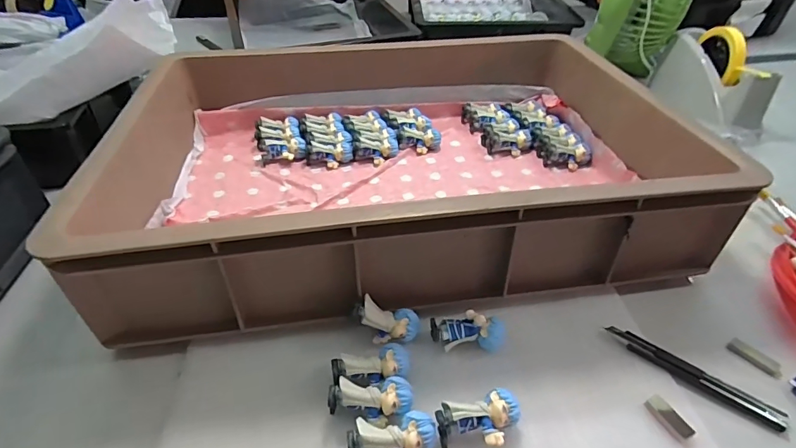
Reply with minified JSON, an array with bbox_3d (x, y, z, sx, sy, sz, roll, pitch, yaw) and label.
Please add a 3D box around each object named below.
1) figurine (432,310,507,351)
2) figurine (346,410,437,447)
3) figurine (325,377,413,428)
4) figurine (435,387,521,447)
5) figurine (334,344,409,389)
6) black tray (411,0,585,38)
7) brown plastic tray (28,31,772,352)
[{"bbox_3d":[0.060,0.092,0.372,0.063,0.028,0.023,5,42,5],"label":"figurine"},{"bbox_3d":[-0.004,0.154,0.308,0.061,0.032,0.028,-10,43,-11],"label":"figurine"},{"bbox_3d":[-0.020,0.136,0.328,0.062,0.030,0.029,-3,42,-4],"label":"figurine"},{"bbox_3d":[0.060,0.147,0.319,0.060,0.029,0.033,-11,43,-12],"label":"figurine"},{"bbox_3d":[-0.021,0.116,0.347,0.060,0.025,0.024,-11,43,-12],"label":"figurine"},{"bbox_3d":[0.203,-0.513,1.007,0.280,0.066,0.540,-1,42,-1],"label":"black tray"},{"bbox_3d":[-0.003,-0.094,0.513,0.573,0.114,0.407,-6,42,-7],"label":"brown plastic tray"}]

